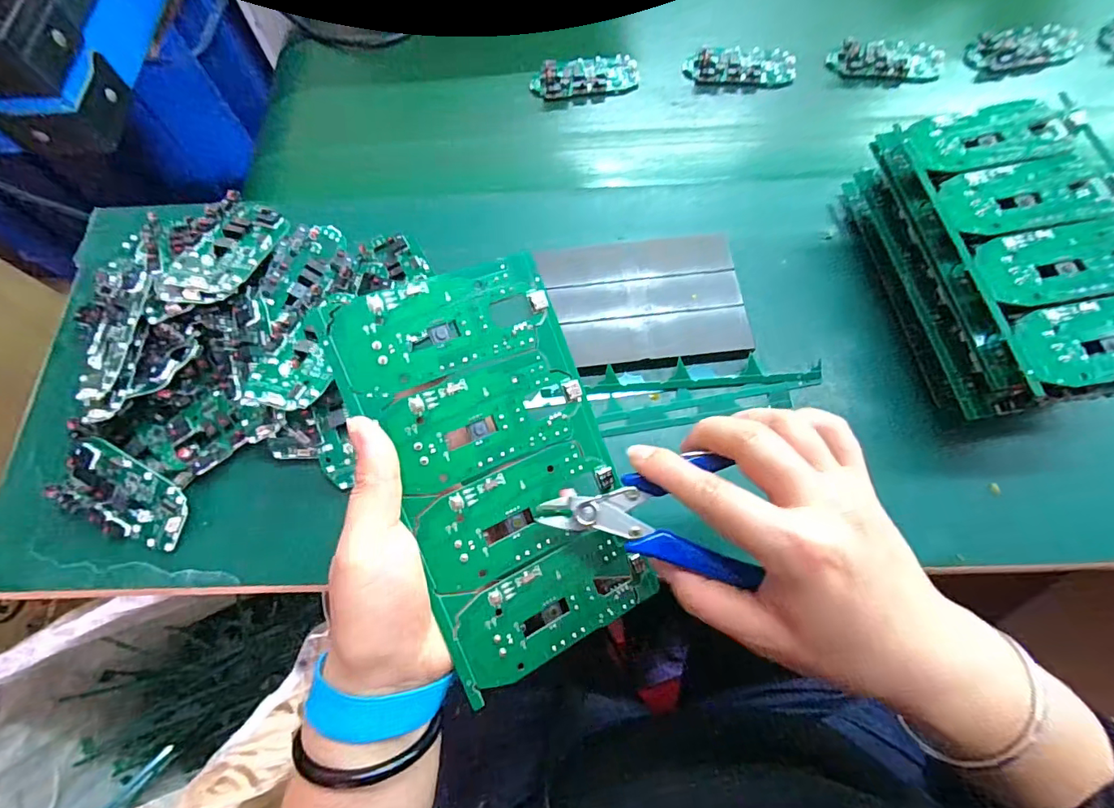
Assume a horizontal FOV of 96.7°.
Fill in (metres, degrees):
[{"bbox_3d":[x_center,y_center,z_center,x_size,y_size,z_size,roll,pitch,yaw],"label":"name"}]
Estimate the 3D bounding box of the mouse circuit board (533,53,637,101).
[{"bbox_3d":[0.026,-0.302,0.457,0.098,0.010,0.042,-7,67,-1],"label":"mouse circuit board"}]

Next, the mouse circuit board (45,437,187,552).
[{"bbox_3d":[-0.275,0.061,0.315,0.086,0.007,0.048,29,90,4],"label":"mouse circuit board"}]

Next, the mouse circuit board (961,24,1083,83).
[{"bbox_3d":[0.421,-0.318,0.445,0.091,0.022,0.044,-10,67,-2],"label":"mouse circuit board"}]

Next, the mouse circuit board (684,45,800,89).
[{"bbox_3d":[0.167,-0.310,0.453,0.097,0.012,0.041,3,67,3],"label":"mouse circuit board"}]

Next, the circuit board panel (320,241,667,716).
[{"bbox_3d":[-0.025,0.029,0.238,0.105,0.004,0.188,-23,94,-23],"label":"circuit board panel"}]

